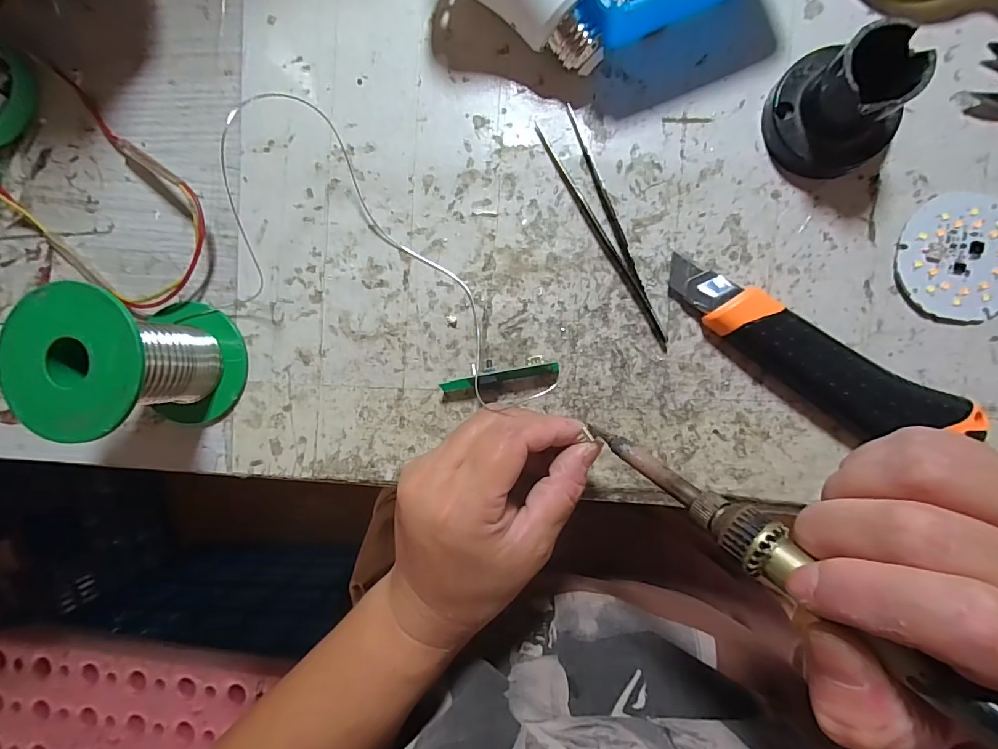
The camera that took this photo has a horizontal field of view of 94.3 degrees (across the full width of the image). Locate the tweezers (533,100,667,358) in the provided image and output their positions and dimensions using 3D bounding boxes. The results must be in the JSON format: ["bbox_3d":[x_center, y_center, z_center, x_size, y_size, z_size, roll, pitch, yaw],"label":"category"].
[{"bbox_3d":[0.055,-0.074,0.239,0.019,0.004,0.131,-23,89,6],"label":"tweezers"}]

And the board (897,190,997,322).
[{"bbox_3d":[0.225,-0.057,0.224,0.057,0.004,0.060,0,91,6],"label":"board"}]

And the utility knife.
[{"bbox_3d":[0.149,-0.008,0.224,0.151,0.018,0.037,32,94,4],"label":"utility knife"}]

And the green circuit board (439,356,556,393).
[{"bbox_3d":[-0.002,-0.001,0.240,0.063,0.016,0.012,-11,90,6],"label":"green circuit board"}]

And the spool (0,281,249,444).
[{"bbox_3d":[-0.176,-0.005,0.229,0.062,0.072,0.065,0,91,6],"label":"spool"}]

